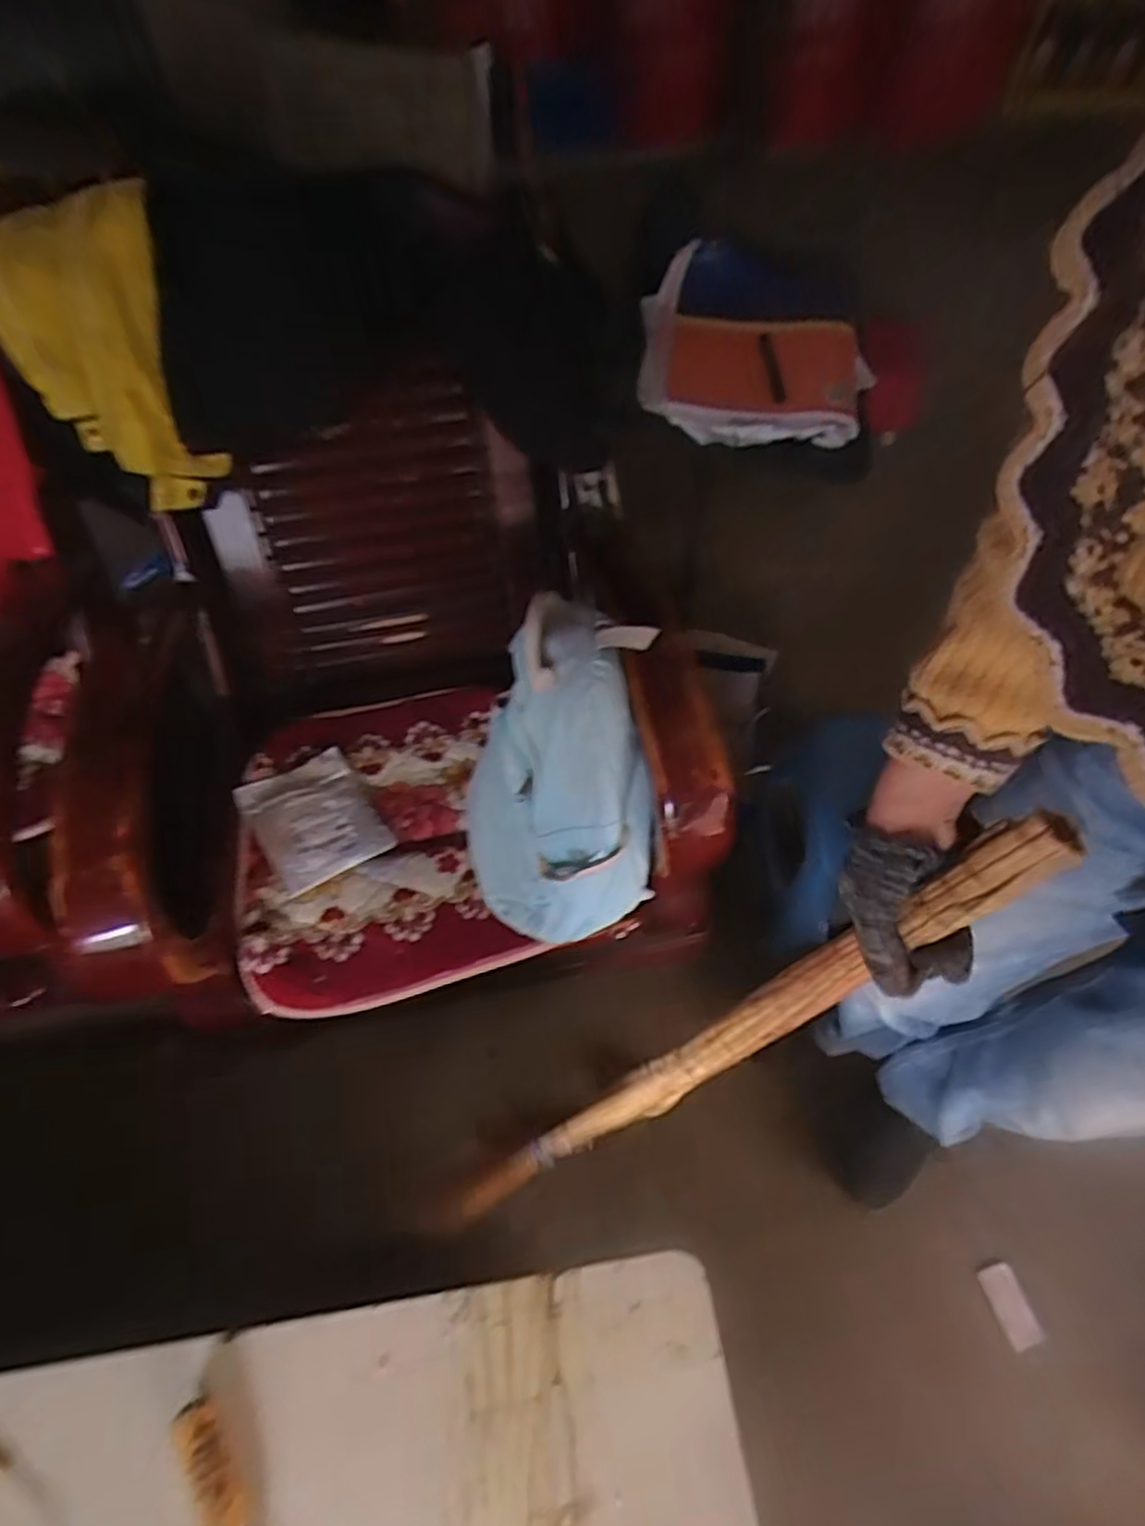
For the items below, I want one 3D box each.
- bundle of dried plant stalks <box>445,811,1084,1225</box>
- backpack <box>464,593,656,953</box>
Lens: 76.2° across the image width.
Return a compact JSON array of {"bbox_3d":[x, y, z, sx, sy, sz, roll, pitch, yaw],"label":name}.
[{"bbox_3d":[0.090,0.275,0.645,0.062,0.747,0.045,4,49,-43],"label":"bundle of dried plant stalks"},{"bbox_3d":[-0.015,0.015,0.871,0.211,0.272,0.297,-2,58,-2],"label":"backpack"}]

